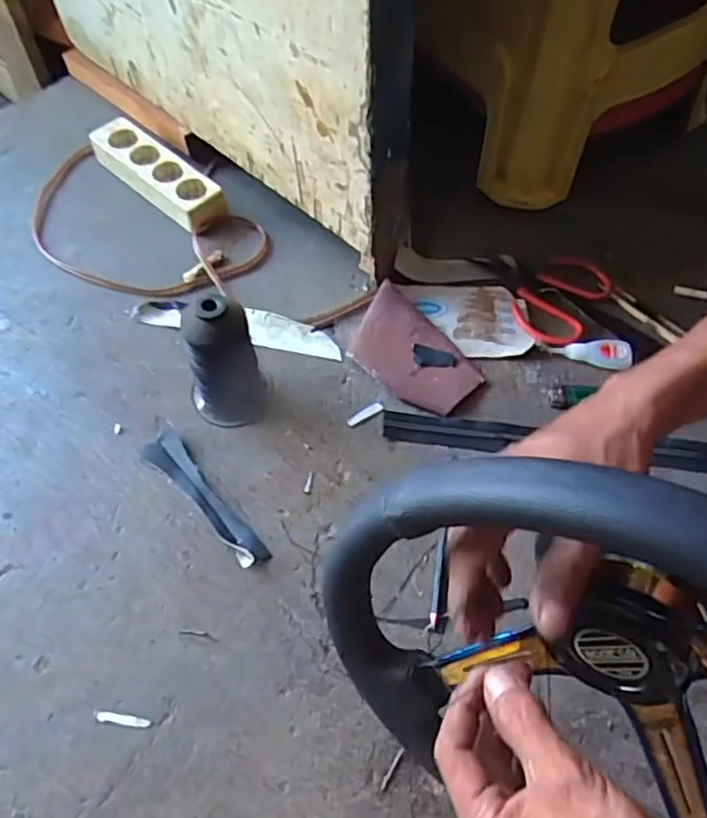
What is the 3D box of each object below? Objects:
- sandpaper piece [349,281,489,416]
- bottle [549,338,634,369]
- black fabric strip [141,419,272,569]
[{"bbox_3d":[0.063,-0.059,0.665,0.147,0.025,0.099,40,67,20],"label":"sandpaper piece"},{"bbox_3d":[0.254,-0.063,0.674,0.082,0.014,0.028,10,60,5],"label":"bottle"},{"bbox_3d":[-0.141,0.081,0.585,0.036,0.012,0.166,-35,66,-19],"label":"black fabric strip"}]

